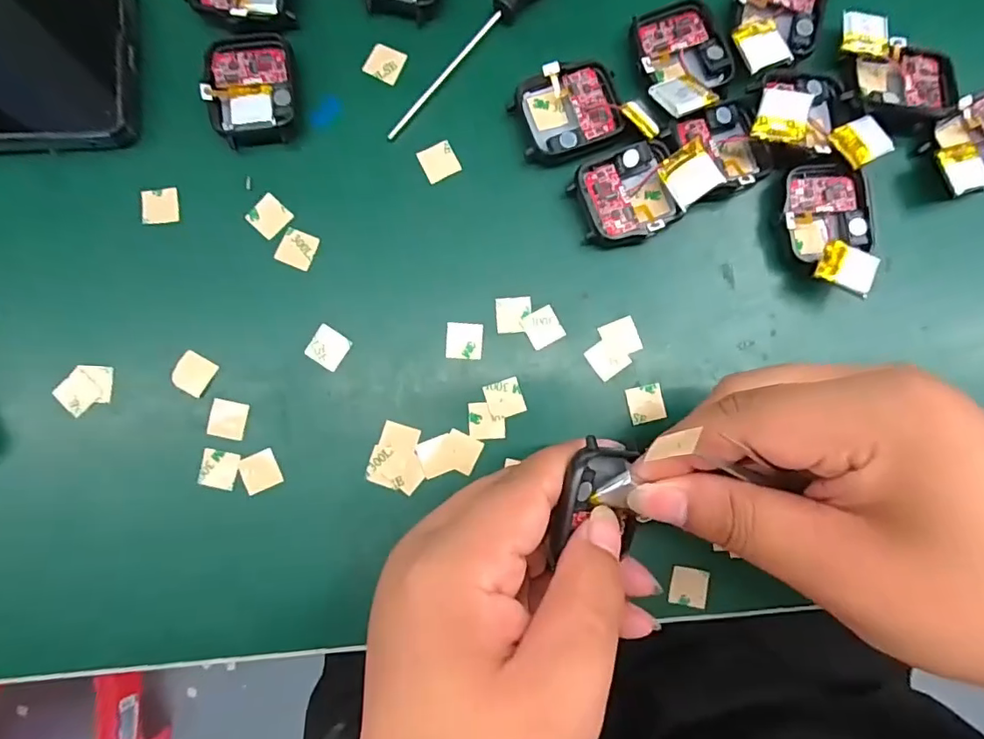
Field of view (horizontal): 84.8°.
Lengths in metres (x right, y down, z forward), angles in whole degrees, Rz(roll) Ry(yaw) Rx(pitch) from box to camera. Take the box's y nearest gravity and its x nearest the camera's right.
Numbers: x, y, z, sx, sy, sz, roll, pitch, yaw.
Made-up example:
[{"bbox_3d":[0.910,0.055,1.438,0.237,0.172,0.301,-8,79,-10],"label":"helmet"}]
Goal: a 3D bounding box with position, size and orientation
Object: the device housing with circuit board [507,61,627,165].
[{"bbox_3d":[0.033,-0.111,0.234,0.045,0.010,0.039,-18,87,-2],"label":"device housing with circuit board"}]

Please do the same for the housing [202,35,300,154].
[{"bbox_3d":[-0.103,-0.120,0.233,0.036,0.010,0.047,-7,87,-1],"label":"housing"}]

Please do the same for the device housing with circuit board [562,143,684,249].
[{"bbox_3d":[0.058,-0.074,0.229,0.043,0.013,0.039,-16,87,-2],"label":"device housing with circuit board"}]

